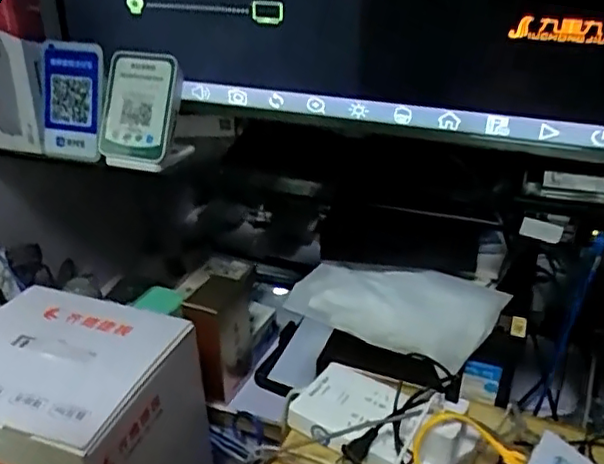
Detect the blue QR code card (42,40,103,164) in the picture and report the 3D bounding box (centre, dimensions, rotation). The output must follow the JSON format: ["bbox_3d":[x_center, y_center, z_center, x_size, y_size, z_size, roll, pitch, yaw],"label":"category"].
[{"bbox_3d":[-0.312,-0.175,0.836,0.092,0.158,0.010,11,14,13],"label":"blue QR code card"}]

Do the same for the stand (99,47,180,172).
[{"bbox_3d":[-0.217,-0.162,0.826,0.103,0.137,0.074,8,28,15],"label":"stand"}]

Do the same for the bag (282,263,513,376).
[{"bbox_3d":[0.111,0.092,0.749,0.247,0.055,0.102,10,29,19],"label":"bag"}]

